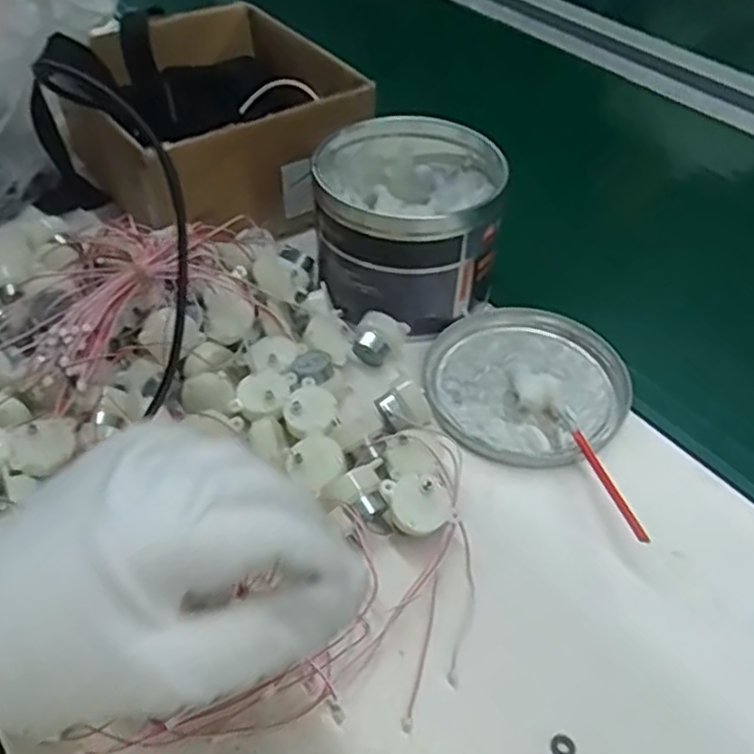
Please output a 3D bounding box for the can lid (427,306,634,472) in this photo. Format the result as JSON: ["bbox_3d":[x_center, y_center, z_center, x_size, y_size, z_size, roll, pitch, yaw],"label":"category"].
[{"bbox_3d":[0.100,0.003,0.475,0.128,0.013,0.128,0,46,0],"label":"can lid"}]

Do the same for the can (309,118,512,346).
[{"bbox_3d":[0.021,-0.107,0.512,0.124,0.102,0.137,1,46,0],"label":"can"}]

